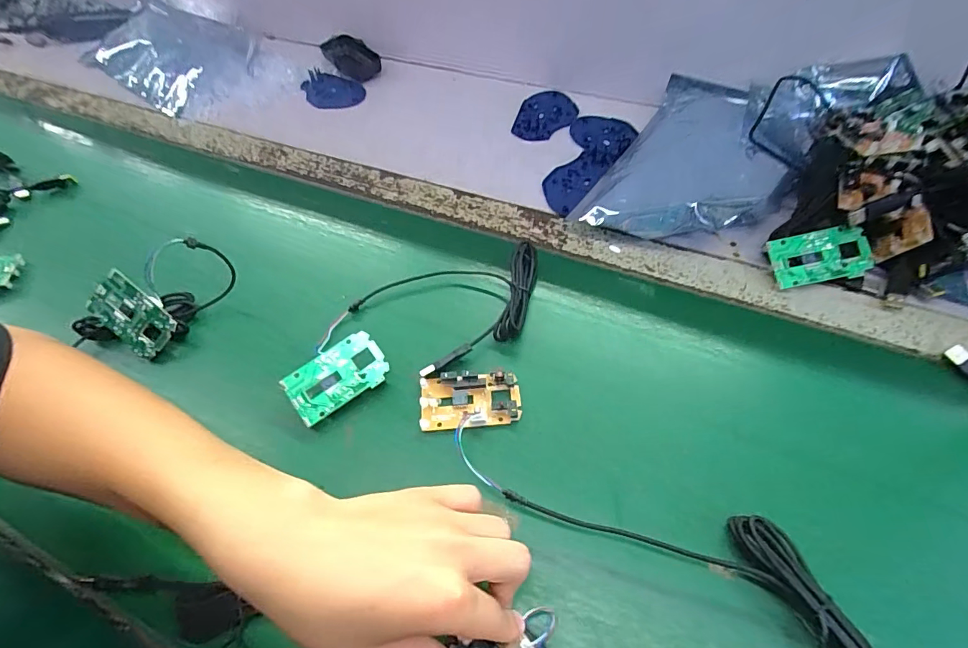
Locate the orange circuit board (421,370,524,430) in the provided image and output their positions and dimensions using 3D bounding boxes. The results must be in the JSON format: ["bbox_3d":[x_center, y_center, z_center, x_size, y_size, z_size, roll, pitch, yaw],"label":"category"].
[{"bbox_3d":[-0.012,0.058,0.365,0.078,0.016,0.044,-7,55,0],"label":"orange circuit board"}]

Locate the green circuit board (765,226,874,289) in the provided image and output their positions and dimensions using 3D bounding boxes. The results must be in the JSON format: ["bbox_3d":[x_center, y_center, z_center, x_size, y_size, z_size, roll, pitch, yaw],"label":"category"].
[{"bbox_3d":[0.290,-0.058,0.398,0.076,0.004,0.044,-10,83,6],"label":"green circuit board"}]

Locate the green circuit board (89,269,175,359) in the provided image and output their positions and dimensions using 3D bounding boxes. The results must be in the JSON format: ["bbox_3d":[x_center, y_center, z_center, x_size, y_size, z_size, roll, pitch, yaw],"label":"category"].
[{"bbox_3d":[-0.312,-0.009,0.408,0.079,0.006,0.044,40,95,1],"label":"green circuit board"}]

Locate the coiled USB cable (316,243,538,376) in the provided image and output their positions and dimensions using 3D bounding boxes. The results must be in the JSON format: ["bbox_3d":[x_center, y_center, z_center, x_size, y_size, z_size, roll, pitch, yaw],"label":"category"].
[{"bbox_3d":[-0.041,-0.009,0.403,0.207,0.026,0.106,-16,55,-6],"label":"coiled USB cable"}]

